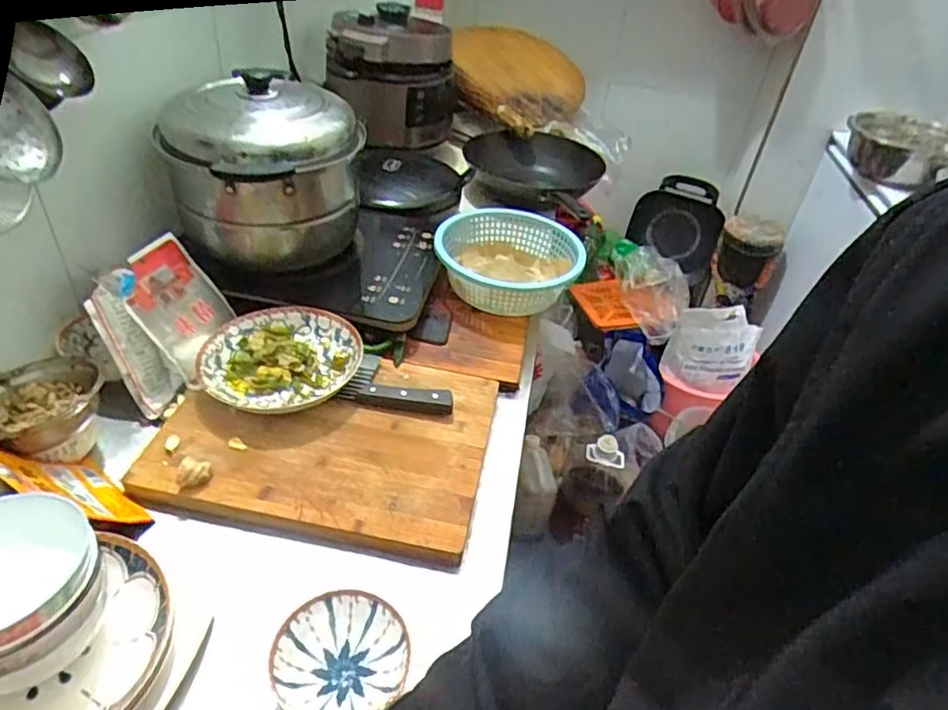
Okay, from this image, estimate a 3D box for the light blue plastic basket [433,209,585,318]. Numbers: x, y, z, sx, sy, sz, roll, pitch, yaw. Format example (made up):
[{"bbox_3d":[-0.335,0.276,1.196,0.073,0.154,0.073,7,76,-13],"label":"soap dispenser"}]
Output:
[{"bbox_3d":[0.055,-0.144,1.011,0.234,0.092,0.243,2,39,-7],"label":"light blue plastic basket"}]

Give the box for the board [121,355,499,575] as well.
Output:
[{"bbox_3d":[-0.170,0.093,0.746,0.367,0.035,0.278,10,39,4],"label":"board"}]

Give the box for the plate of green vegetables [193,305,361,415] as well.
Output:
[{"bbox_3d":[-0.246,0.005,0.796,0.192,0.048,0.166,-7,41,-17],"label":"plate of green vegetables"}]

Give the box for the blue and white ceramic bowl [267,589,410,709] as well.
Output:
[{"bbox_3d":[-0.114,0.258,0.525,0.109,0.039,0.100,4,39,-4],"label":"blue and white ceramic bowl"}]

